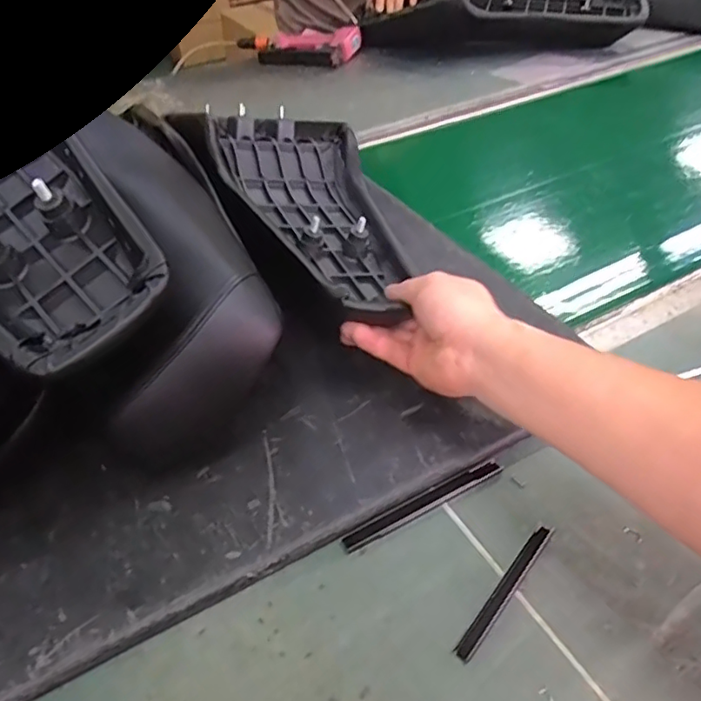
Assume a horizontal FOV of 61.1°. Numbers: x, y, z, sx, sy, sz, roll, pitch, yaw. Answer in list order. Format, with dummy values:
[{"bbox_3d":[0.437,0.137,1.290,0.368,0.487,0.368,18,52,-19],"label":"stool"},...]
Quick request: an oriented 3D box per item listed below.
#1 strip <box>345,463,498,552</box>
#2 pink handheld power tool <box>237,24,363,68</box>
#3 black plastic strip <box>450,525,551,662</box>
[{"bbox_3d":[0.057,0.113,0.445,0.136,0.010,0.011,-23,45,-20],"label":"strip"},{"bbox_3d":[-0.119,-0.660,1.291,0.276,0.052,0.153,12,44,18],"label":"pink handheld power tool"},{"bbox_3d":[0.103,0.158,0.395,0.011,0.004,0.111,28,51,30],"label":"black plastic strip"}]

